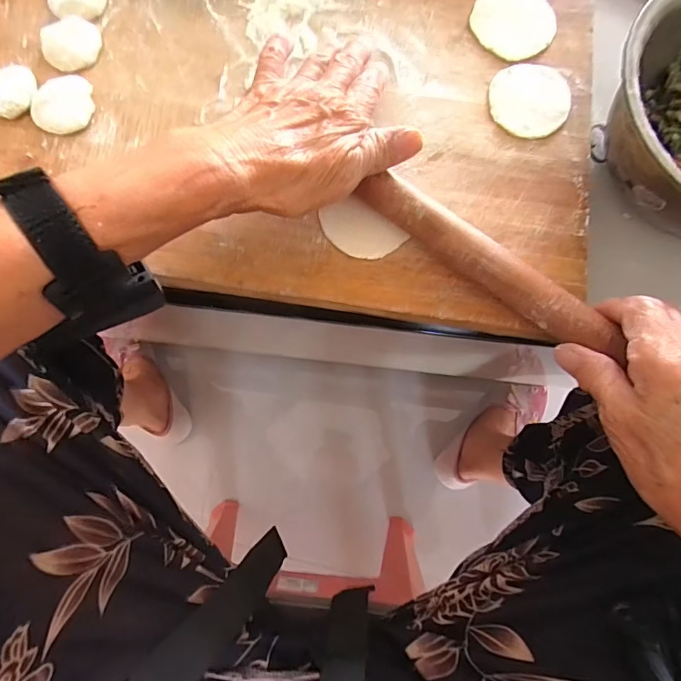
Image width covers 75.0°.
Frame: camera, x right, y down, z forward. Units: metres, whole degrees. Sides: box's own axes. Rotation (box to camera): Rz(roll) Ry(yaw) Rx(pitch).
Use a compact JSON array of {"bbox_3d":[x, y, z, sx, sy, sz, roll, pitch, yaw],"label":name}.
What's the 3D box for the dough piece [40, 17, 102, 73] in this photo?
[{"bbox_3d":[-0.191,-0.211,0.316,0.040,0.010,0.037,1,78,-2],"label":"dough piece"}]

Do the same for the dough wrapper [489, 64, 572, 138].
[{"bbox_3d":[0.137,-0.173,0.320,0.056,0.004,0.058,4,77,-2],"label":"dough wrapper"}]

